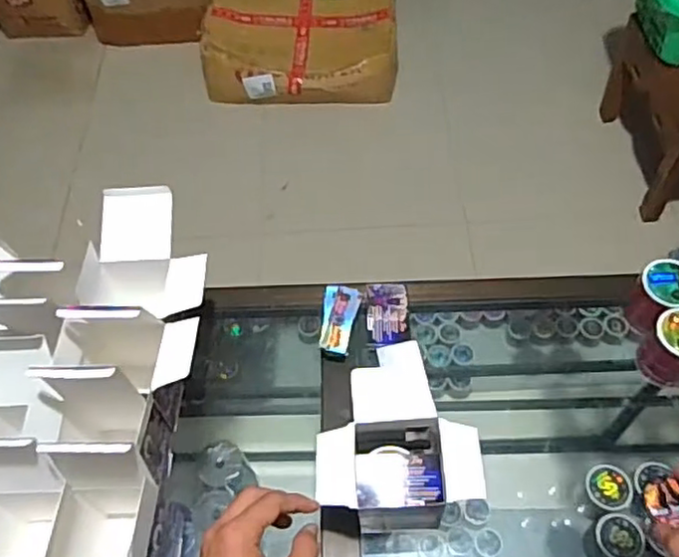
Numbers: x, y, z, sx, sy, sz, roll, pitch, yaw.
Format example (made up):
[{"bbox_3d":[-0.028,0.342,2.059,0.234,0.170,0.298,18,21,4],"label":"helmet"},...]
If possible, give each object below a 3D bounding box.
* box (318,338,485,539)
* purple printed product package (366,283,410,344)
[{"bbox_3d":[0.049,0.133,0.580,0.134,0.084,0.190,-3,57,1],"label":"box"},{"bbox_3d":[0.051,0.035,0.681,0.044,0.008,0.069,-1,57,2],"label":"purple printed product package"}]

